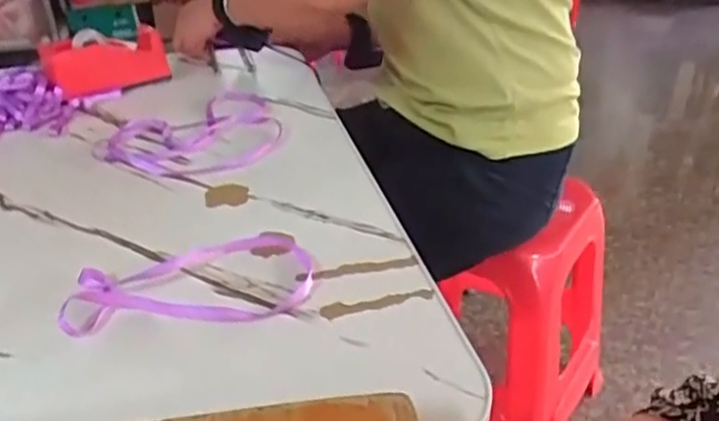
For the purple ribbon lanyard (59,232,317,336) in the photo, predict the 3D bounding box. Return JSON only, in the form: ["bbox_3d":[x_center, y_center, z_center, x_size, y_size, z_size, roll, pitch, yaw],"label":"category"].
[{"bbox_3d":[-0.131,0.058,0.551,0.195,0.011,0.106,-10,30,-22],"label":"purple ribbon lanyard"}]

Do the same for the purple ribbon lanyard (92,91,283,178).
[{"bbox_3d":[-0.177,-0.088,0.798,0.158,0.021,0.215,20,38,32],"label":"purple ribbon lanyard"}]

